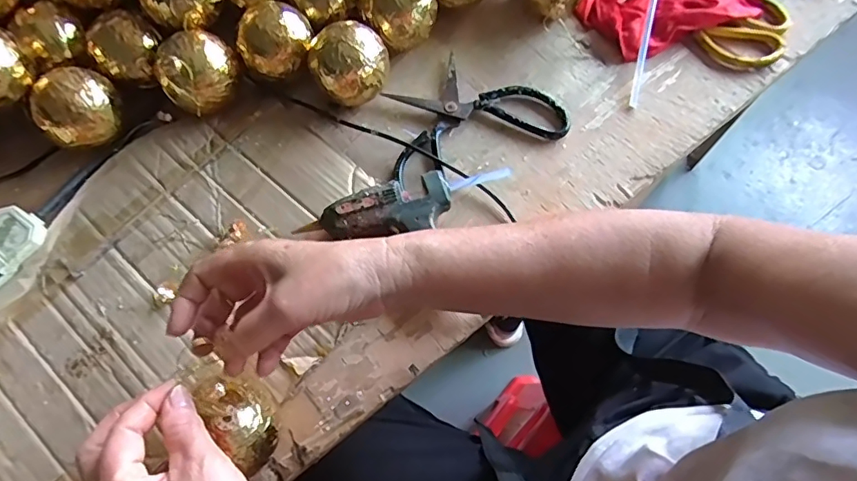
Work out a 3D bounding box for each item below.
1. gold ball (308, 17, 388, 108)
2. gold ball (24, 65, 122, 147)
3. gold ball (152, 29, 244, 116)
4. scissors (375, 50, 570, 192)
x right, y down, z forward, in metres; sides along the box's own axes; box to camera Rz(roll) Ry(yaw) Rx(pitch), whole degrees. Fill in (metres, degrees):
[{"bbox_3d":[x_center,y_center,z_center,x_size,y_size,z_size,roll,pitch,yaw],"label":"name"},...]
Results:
[{"bbox_3d":[-0.075,-0.167,0.504,0.071,0.076,0.066,0,68,0],"label":"gold ball"},{"bbox_3d":[-0.323,-0.119,0.488,0.070,0.066,0.064,-31,71,-11],"label":"gold ball"},{"bbox_3d":[-0.216,-0.157,0.499,0.070,0.072,0.063,-37,72,-13],"label":"gold ball"},{"bbox_3d":[0.034,-0.126,0.517,0.179,0.012,0.123,-21,69,-8],"label":"scissors"}]

